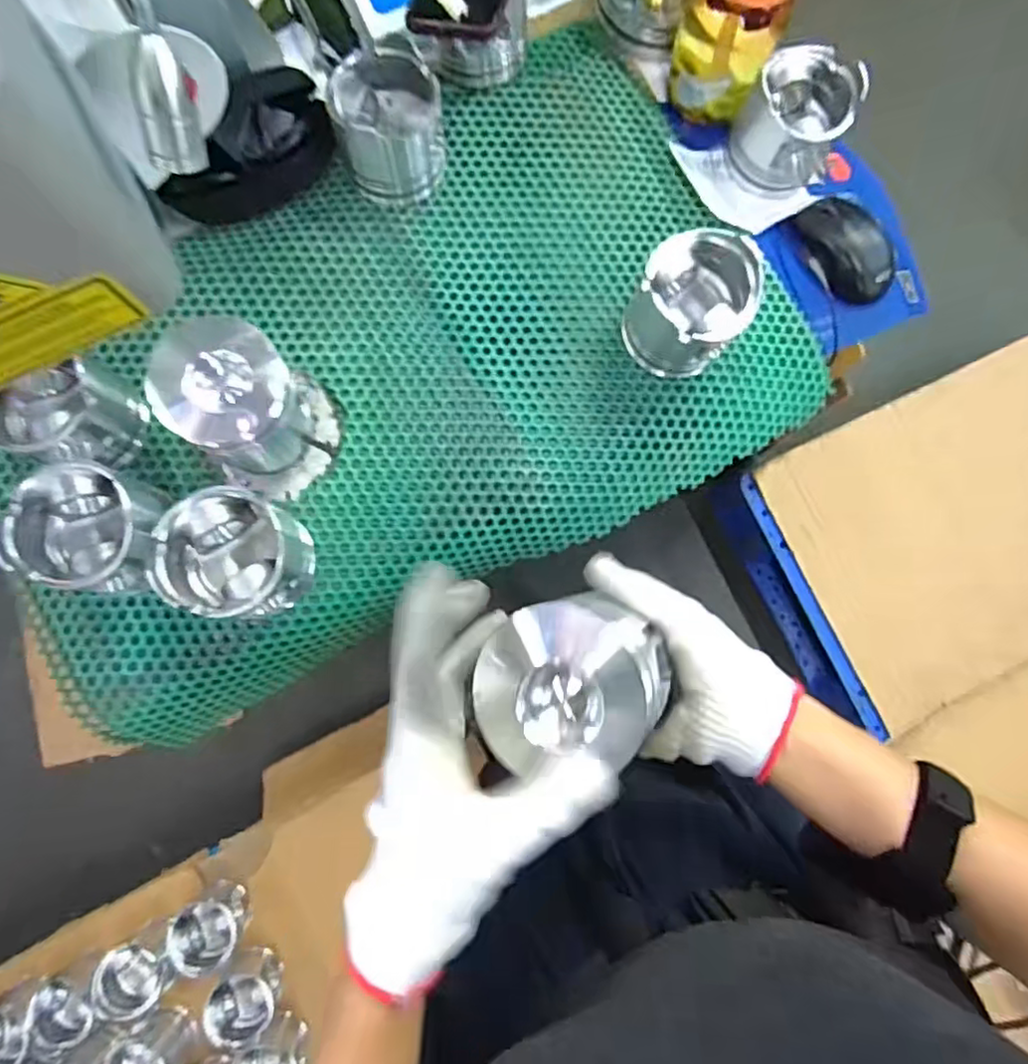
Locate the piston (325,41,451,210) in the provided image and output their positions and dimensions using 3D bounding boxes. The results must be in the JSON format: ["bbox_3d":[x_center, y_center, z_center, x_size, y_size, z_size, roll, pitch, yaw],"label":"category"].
[{"bbox_3d":[-0.106,-0.352,0.564,0.088,0.083,0.085,-8,82,-4],"label":"piston"}]

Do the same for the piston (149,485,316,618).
[{"bbox_3d":[-0.208,0.018,0.492,0.092,0.089,0.090,0,81,-3],"label":"piston"}]

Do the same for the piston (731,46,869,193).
[{"bbox_3d":[0.259,-0.376,0.602,0.093,0.094,0.089,0,81,-3],"label":"piston"}]

